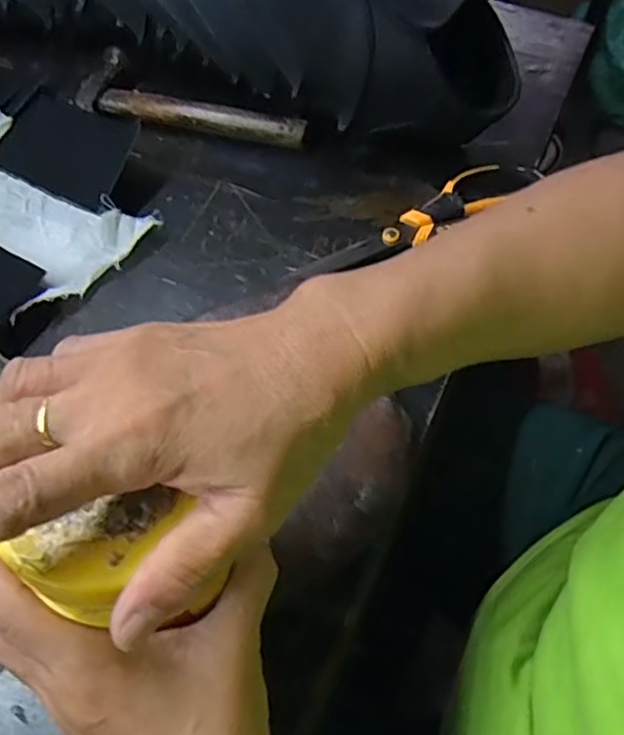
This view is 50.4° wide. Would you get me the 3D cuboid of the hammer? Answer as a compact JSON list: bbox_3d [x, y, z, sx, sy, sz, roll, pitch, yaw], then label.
[{"bbox_3d":[-0.097,-0.204,0.522,0.193,0.023,0.066,18,61,12],"label":"hammer"}]

